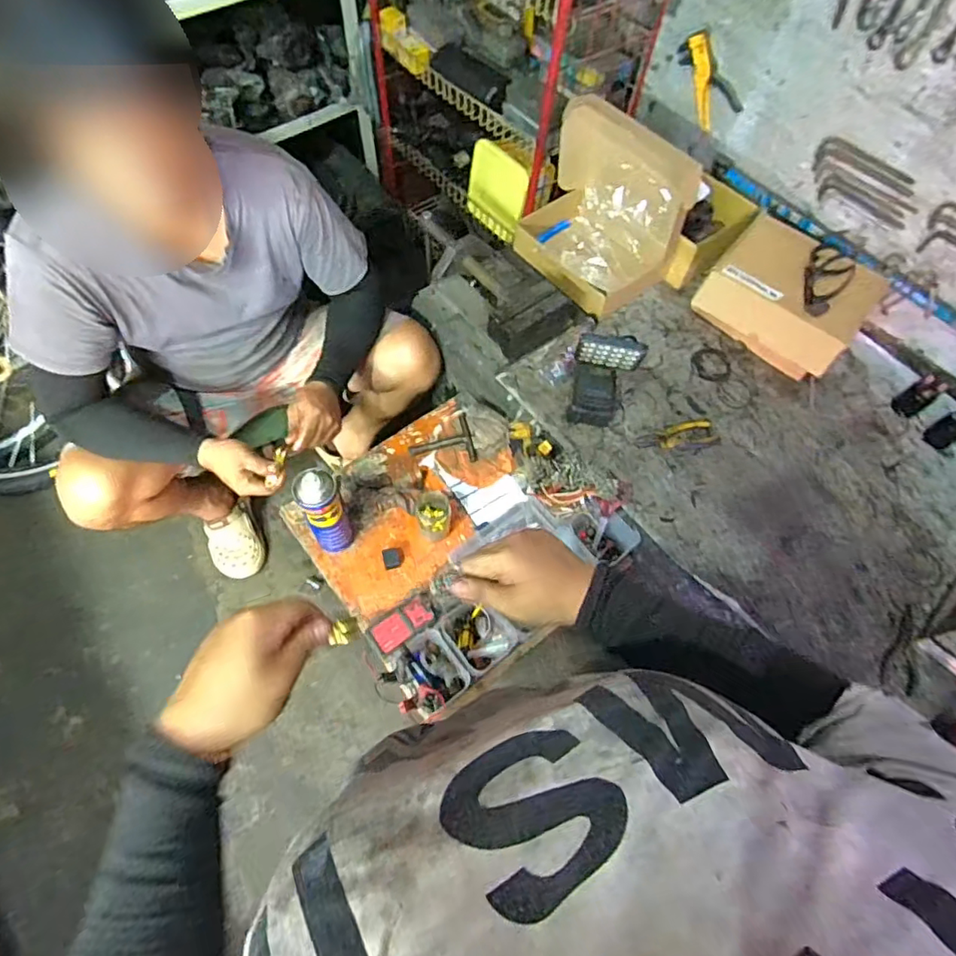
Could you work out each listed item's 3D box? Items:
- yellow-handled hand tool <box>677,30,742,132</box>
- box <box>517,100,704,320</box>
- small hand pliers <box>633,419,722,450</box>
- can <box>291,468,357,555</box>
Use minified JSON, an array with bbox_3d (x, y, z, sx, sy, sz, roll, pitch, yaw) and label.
[{"bbox_3d":[0.460,-0.791,1.124,0.027,0.141,0.176,-35,71,-18],"label":"yellow-handled hand tool"},{"bbox_3d":[0.212,-0.532,1.129,0.215,0.285,0.337,-34,70,-18],"label":"box"},{"bbox_3d":[0.372,-0.077,1.034,0.145,0.013,0.055,-7,64,-7],"label":"small hand pliers"},{"bbox_3d":[-0.243,0.061,0.898,0.060,0.226,0.059,1,64,-3],"label":"can"}]

